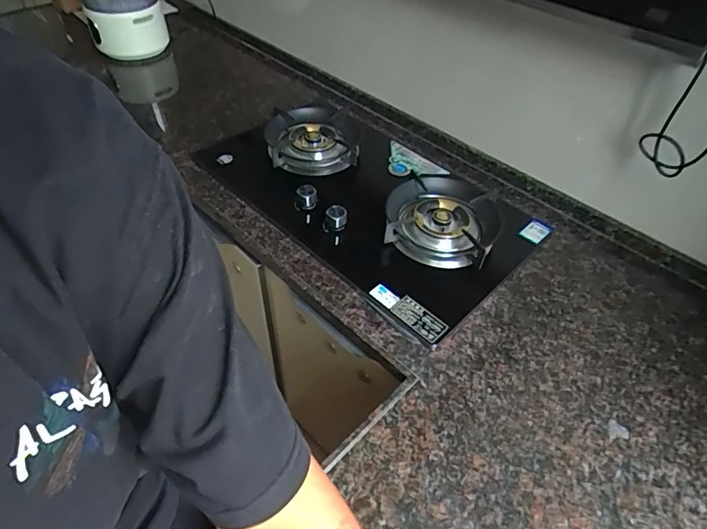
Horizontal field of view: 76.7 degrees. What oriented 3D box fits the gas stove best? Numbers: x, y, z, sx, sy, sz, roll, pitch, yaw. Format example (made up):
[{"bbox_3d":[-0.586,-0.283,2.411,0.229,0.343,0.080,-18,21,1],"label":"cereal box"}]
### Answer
[{"bbox_3d":[0.045,-0.155,1.007,0.663,0.095,0.433,39,54,25],"label":"gas stove"}]

